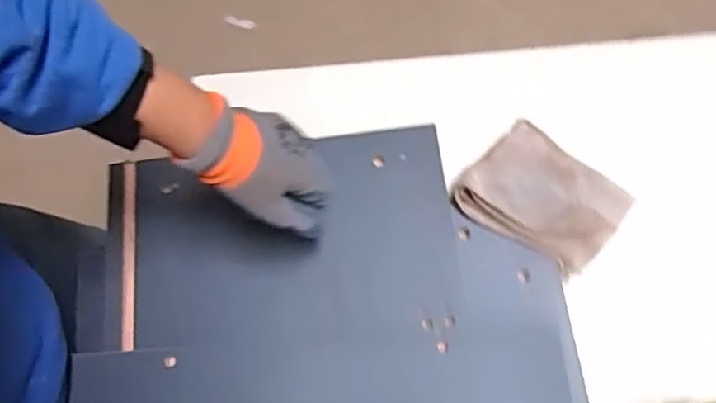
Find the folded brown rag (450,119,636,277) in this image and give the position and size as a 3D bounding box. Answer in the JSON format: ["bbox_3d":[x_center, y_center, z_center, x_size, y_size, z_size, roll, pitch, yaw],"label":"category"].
[{"bbox_3d":[0.184,-0.011,0.594,0.145,0.035,0.127,31,54,14],"label":"folded brown rag"}]

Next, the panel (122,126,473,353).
[{"bbox_3d":[-0.063,0.038,0.579,0.307,0.026,0.190,-7,72,0],"label":"panel"}]

